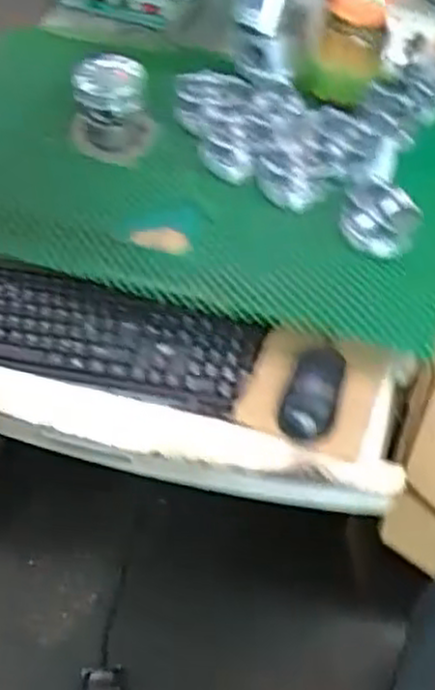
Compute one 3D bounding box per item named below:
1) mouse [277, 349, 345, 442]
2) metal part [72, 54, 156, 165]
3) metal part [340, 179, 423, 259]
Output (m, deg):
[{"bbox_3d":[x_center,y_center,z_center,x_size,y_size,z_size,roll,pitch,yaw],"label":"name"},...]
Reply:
[{"bbox_3d":[0.101,0.052,0.800,0.057,0.036,0.101,20,54,12],"label":"mouse"},{"bbox_3d":[-0.130,-0.294,0.938,0.104,0.095,0.110,-3,53,-5],"label":"metal part"},{"bbox_3d":[0.191,-0.144,0.884,0.089,0.045,0.094,1,53,-2],"label":"metal part"}]

